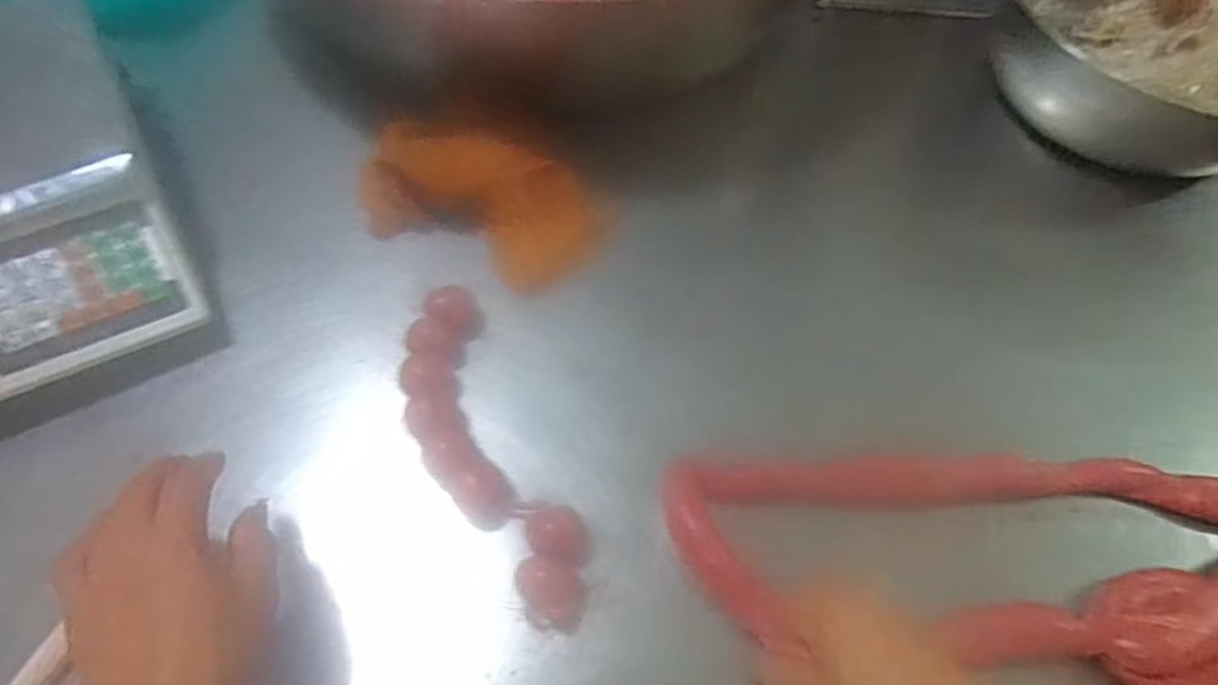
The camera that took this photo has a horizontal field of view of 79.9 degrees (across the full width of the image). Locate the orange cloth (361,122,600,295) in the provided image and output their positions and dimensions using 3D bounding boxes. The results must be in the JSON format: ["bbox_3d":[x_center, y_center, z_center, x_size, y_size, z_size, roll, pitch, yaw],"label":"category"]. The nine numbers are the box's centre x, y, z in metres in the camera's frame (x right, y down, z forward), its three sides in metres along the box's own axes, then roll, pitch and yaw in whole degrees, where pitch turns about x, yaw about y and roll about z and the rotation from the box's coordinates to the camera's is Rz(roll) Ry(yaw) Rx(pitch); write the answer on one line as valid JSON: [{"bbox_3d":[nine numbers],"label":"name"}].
[{"bbox_3d":[-0.109,-0.117,0.600,0.193,0.076,0.095,19,61,7],"label":"orange cloth"}]

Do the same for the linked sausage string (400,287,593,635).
[{"bbox_3d":[-0.086,0.076,0.506,0.075,0.041,0.253,-23,64,-15],"label":"linked sausage string"}]

